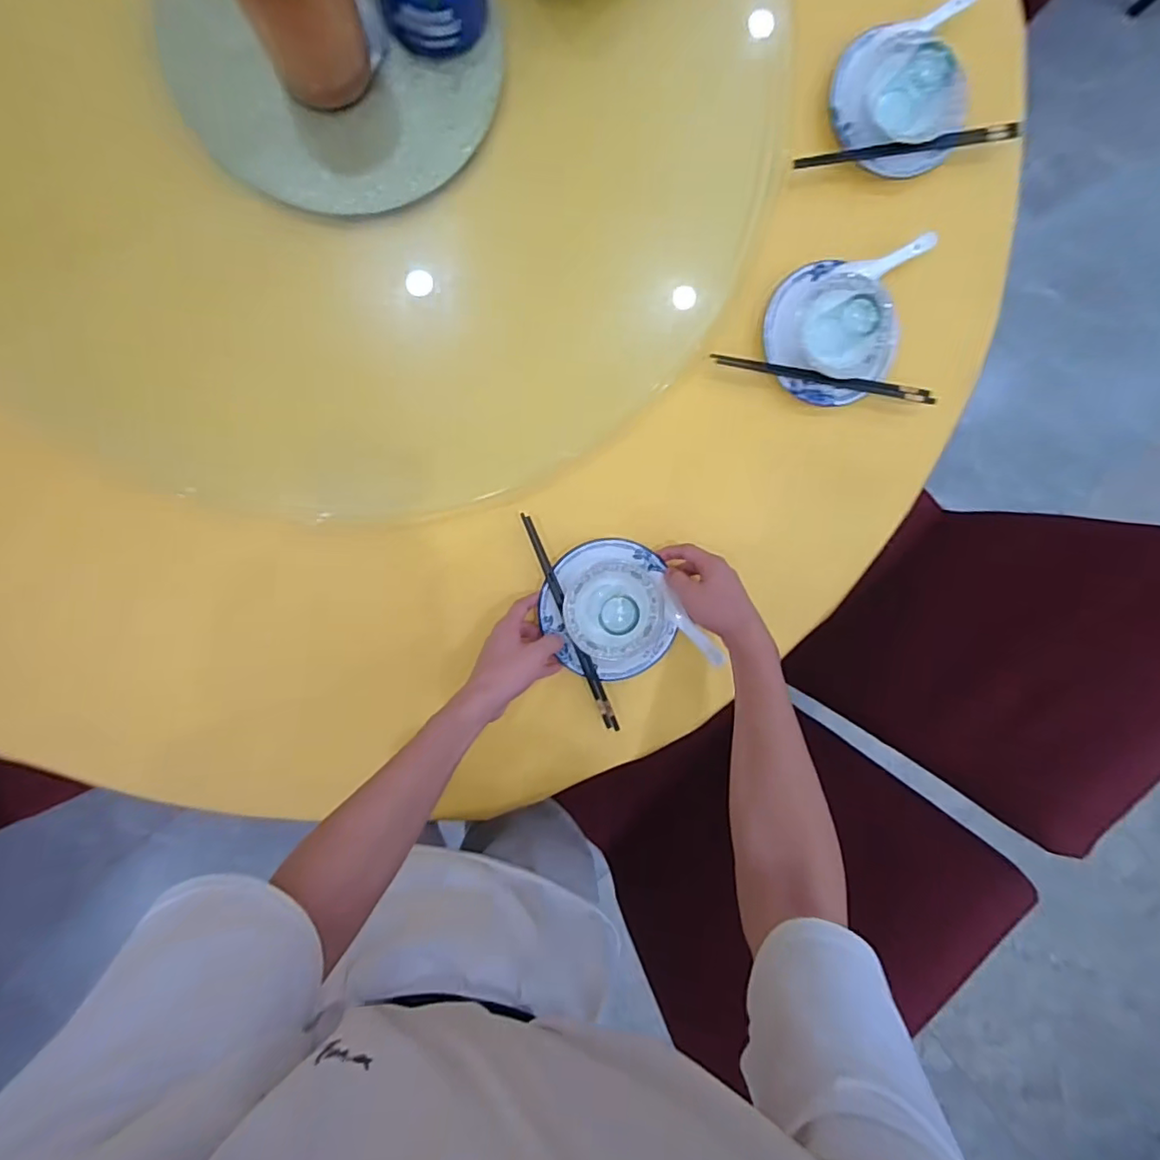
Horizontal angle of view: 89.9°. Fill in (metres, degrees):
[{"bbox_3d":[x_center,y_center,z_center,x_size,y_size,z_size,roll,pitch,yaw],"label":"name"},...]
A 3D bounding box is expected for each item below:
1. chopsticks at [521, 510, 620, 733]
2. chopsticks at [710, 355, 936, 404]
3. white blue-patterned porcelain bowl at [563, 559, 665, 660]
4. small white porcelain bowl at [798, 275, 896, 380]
[{"bbox_3d":[-0.010,0.053,0.659,0.014,0.012,0.267,-23,96,-3],"label":"chopsticks"},{"bbox_3d":[0.280,-0.231,0.667,0.260,0.015,0.017,8,94,-6],"label":"chopsticks"},{"bbox_3d":[0.039,0.035,0.639,0.109,0.047,0.107,0,95,-5],"label":"white blue-patterned porcelain bowl"},{"bbox_3d":[0.299,-0.279,0.643,0.105,0.066,0.111,0,95,-5],"label":"small white porcelain bowl"}]

